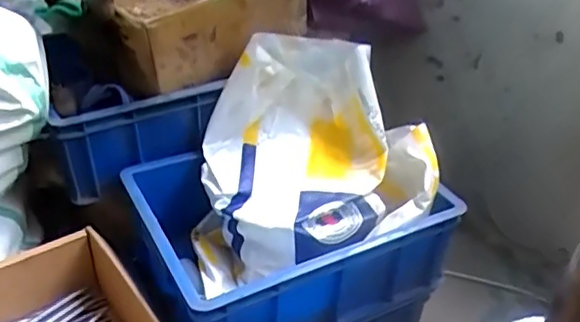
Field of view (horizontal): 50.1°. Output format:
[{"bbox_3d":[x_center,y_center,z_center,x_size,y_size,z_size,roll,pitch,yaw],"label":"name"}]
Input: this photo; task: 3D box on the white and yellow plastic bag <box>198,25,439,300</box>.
[{"bbox_3d":[0.036,0.006,0.877,0.324,0.242,0.316,7,36,4],"label":"white and yellow plastic bag"}]

